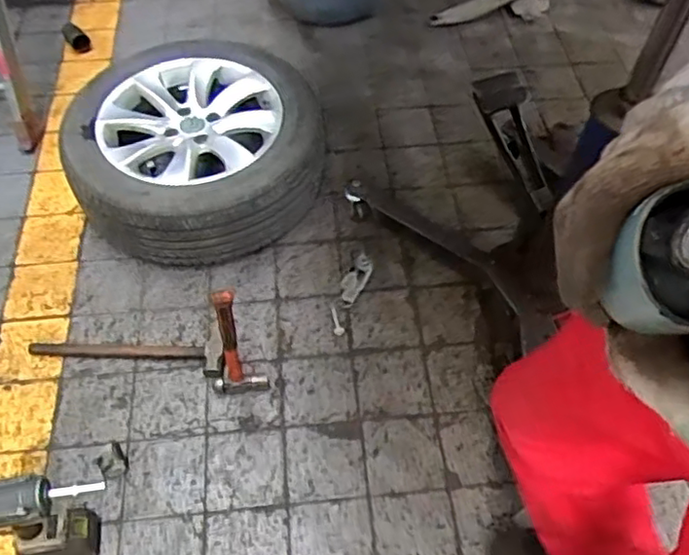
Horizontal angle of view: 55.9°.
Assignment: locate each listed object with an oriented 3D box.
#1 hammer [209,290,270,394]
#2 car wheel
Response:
[{"bbox_3d":[-0.212,0.134,1.204,0.108,0.314,0.051,-20,57,-14],"label":"hammer"},{"bbox_3d":[-0.348,-0.311,1.582,0.595,0.221,0.545,-20,57,-14],"label":"car wheel"}]

